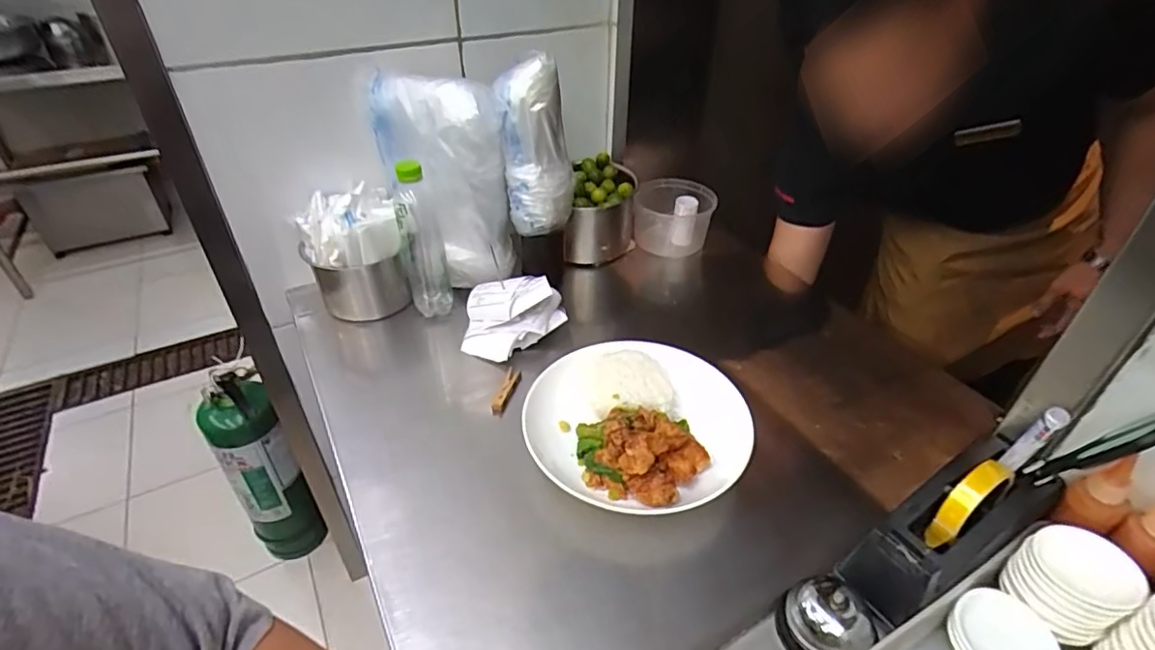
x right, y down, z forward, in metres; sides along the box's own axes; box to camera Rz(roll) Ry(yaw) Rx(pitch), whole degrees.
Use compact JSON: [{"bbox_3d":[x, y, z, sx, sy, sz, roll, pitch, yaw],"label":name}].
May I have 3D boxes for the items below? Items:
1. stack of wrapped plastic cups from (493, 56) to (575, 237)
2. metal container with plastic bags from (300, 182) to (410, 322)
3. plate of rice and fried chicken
[{"bbox_3d":[-0.059,-0.250,0.818,0.097,0.230,0.071,-4,39,-6],"label":"stack of wrapped plastic cups"},{"bbox_3d":[-0.327,-0.097,0.840,0.129,0.169,0.112,-18,42,-22],"label":"metal container with plastic bags"},{"bbox_3d":[0.069,0.105,0.669,0.249,0.064,0.236,-1,36,1],"label":"plate of rice and fried chicken"}]

